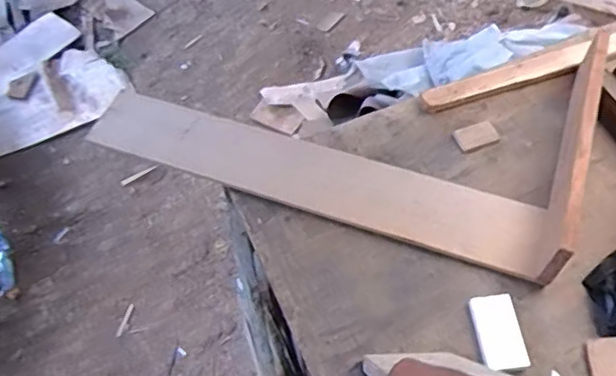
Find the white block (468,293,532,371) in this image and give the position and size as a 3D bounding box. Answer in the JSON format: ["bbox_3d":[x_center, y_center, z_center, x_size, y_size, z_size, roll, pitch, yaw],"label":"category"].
[{"bbox_3d":[0.258,0.194,0.791,0.061,0.010,0.104,-5,57,0],"label":"white block"}]

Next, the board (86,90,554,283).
[{"bbox_3d":[0.000,-0.019,0.932,0.730,0.019,0.118,16,59,13],"label":"board"}]

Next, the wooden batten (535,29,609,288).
[{"bbox_3d":[0.407,-0.066,0.889,0.029,0.117,0.435,19,56,13],"label":"wooden batten"}]

